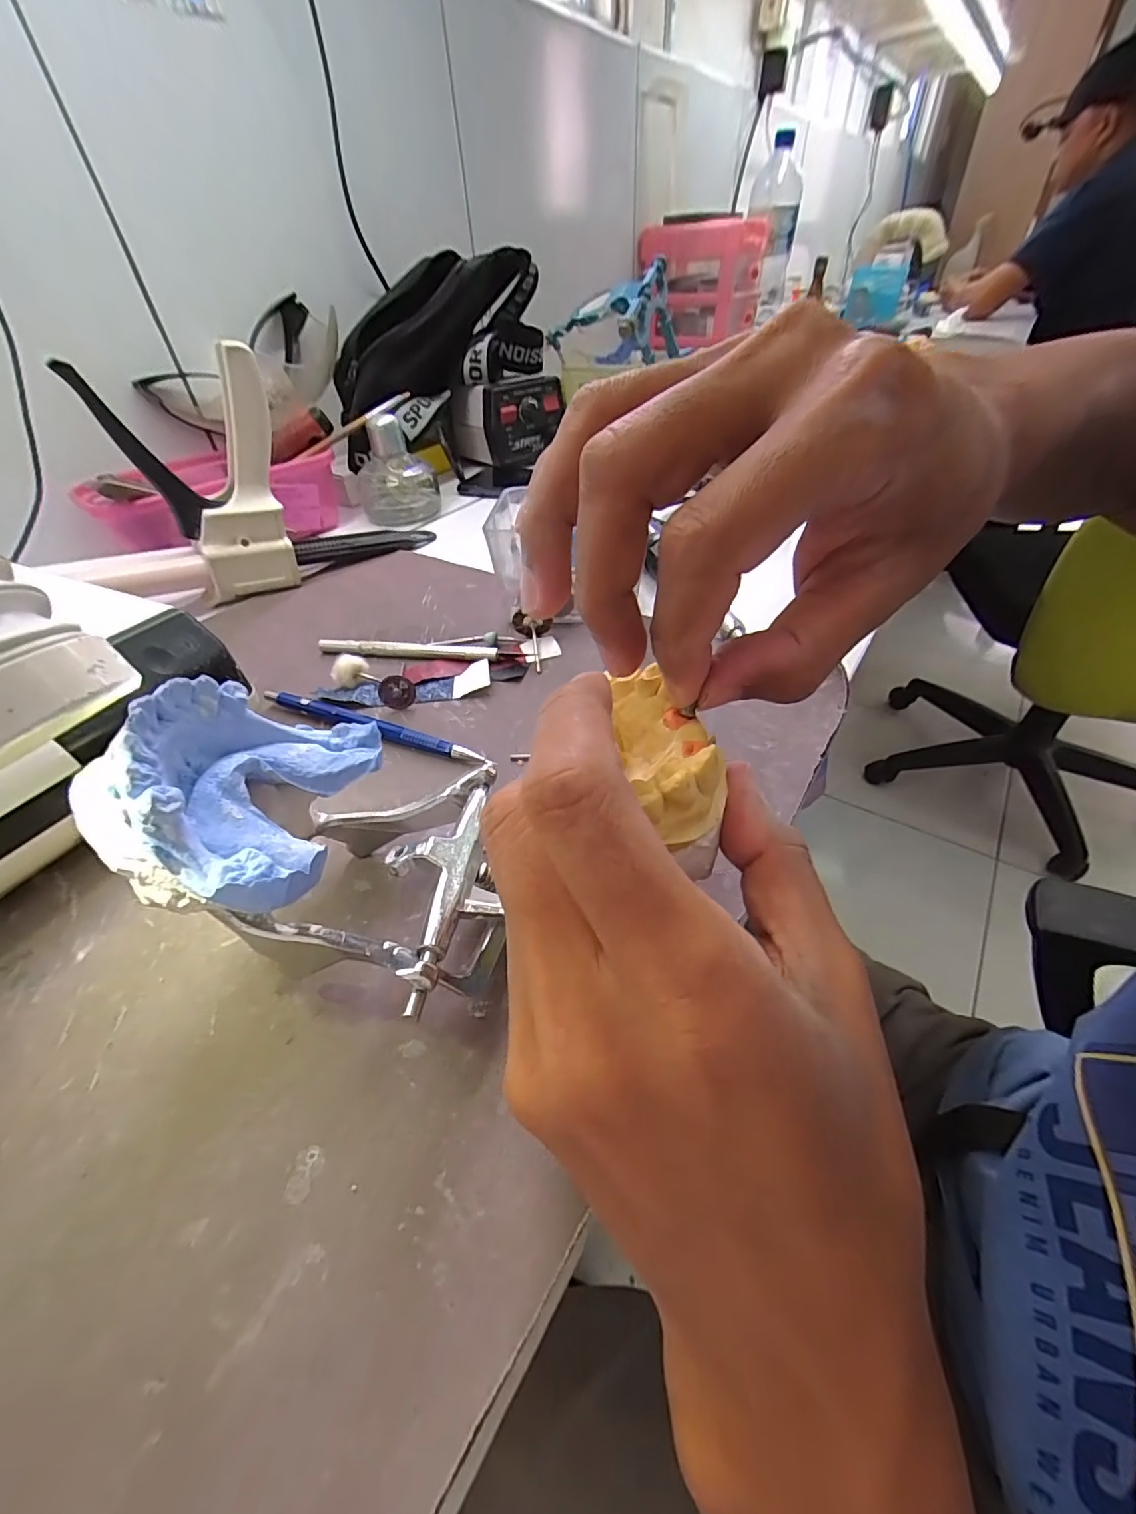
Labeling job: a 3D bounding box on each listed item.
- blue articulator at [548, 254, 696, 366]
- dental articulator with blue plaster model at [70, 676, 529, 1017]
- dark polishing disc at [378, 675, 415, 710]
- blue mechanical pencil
[{"bbox_3d":[0.057,-0.496,0.598,0.153,0.081,0.131,-3,43,2],"label":"blue articulator"},{"bbox_3d":[-0.070,0.022,0.165,0.104,0.088,0.083,4,44,9],"label":"dental articulator with blue plaster model"},{"bbox_3d":[-0.090,-0.034,0.278,0.018,0.018,0.005,-7,43,-3],"label":"dark polishing disc"},{"bbox_3d":[-0.100,-0.016,0.266,0.137,0.010,0.008,15,46,19],"label":"blue mechanical pencil"}]

